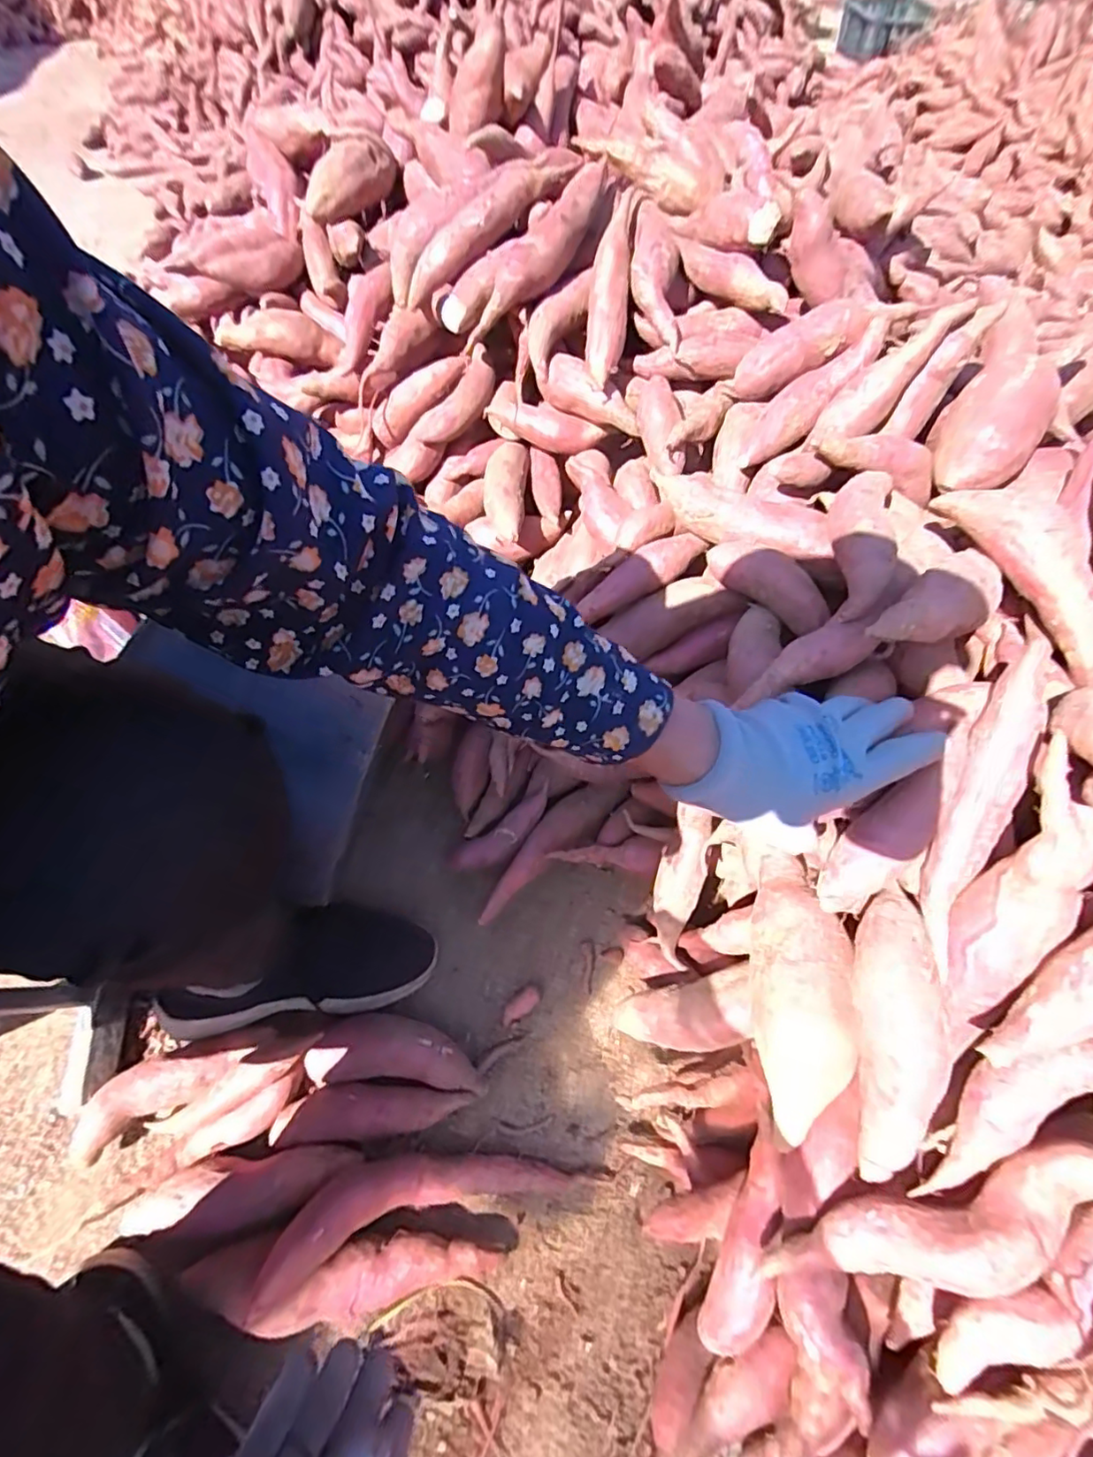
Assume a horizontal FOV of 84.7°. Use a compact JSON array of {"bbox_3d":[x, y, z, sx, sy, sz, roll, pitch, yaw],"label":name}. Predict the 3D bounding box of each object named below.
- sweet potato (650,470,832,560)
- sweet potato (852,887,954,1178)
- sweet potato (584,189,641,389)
[{"bbox_3d":[0.153,-0.168,0.479,0.145,0.036,0.037,23,60,15],"label":"sweet potato"},{"bbox_3d":[0.200,0.180,0.344,0.039,0.048,0.159,4,86,3],"label":"sweet potato"},{"bbox_3d":[0.060,-0.412,0.570,0.037,0.166,0.027,10,13,7],"label":"sweet potato"}]

